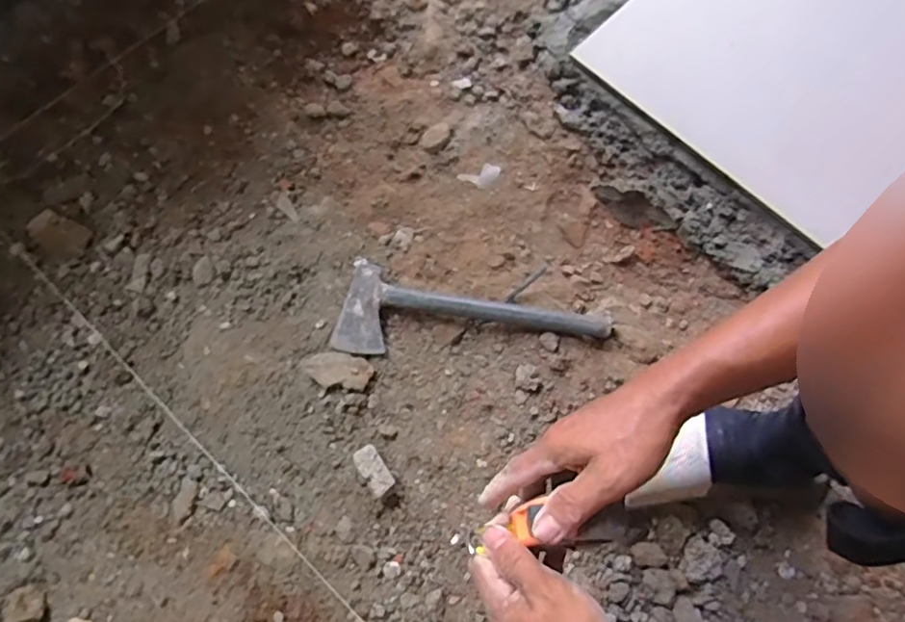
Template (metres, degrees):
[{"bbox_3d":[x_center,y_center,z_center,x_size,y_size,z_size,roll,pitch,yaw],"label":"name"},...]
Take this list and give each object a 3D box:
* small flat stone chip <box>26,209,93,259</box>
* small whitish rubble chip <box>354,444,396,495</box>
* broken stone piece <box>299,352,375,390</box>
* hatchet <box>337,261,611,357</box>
[{"bbox_3d":[-0.424,-0.083,0.622,0.073,0.007,0.041,31,73,7],"label":"small flat stone chip"},{"bbox_3d":[-0.076,0.155,0.561,0.024,0.023,0.047,-32,76,-12],"label":"small whitish rubble chip"},{"bbox_3d":[-0.116,0.061,0.588,0.068,0.019,0.035,5,72,-2],"label":"broken stone piece"},{"bbox_3d":[0.022,0.018,0.606,0.278,0.029,0.100,13,72,1],"label":"hatchet"}]

